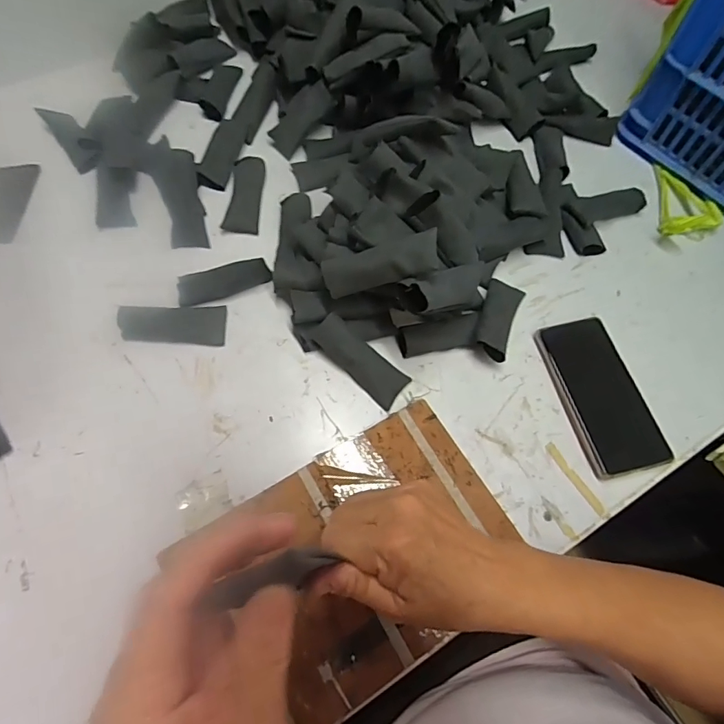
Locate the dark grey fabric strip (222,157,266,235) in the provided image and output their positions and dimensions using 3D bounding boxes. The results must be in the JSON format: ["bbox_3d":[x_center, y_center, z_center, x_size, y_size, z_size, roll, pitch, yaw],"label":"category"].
[{"bbox_3d":[-0.140,-0.201,0.551,0.036,0.018,0.102,3,66,0],"label":"dark grey fabric strip"}]

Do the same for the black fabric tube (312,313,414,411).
[{"bbox_3d":[-0.002,-0.003,0.455,0.104,0.018,0.038,43,71,-3],"label":"black fabric tube"}]

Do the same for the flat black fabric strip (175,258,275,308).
[{"bbox_3d":[-0.150,-0.086,0.501,0.098,0.014,0.036,-16,67,-8],"label":"flat black fabric strip"}]

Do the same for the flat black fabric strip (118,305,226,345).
[{"bbox_3d":[-0.196,-0.037,0.477,0.104,0.009,0.041,-3,86,-4],"label":"flat black fabric strip"}]

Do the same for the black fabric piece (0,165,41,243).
[{"bbox_3d":[-0.427,-0.192,0.545,0.056,0.004,0.118,2,66,0],"label":"black fabric piece"}]

